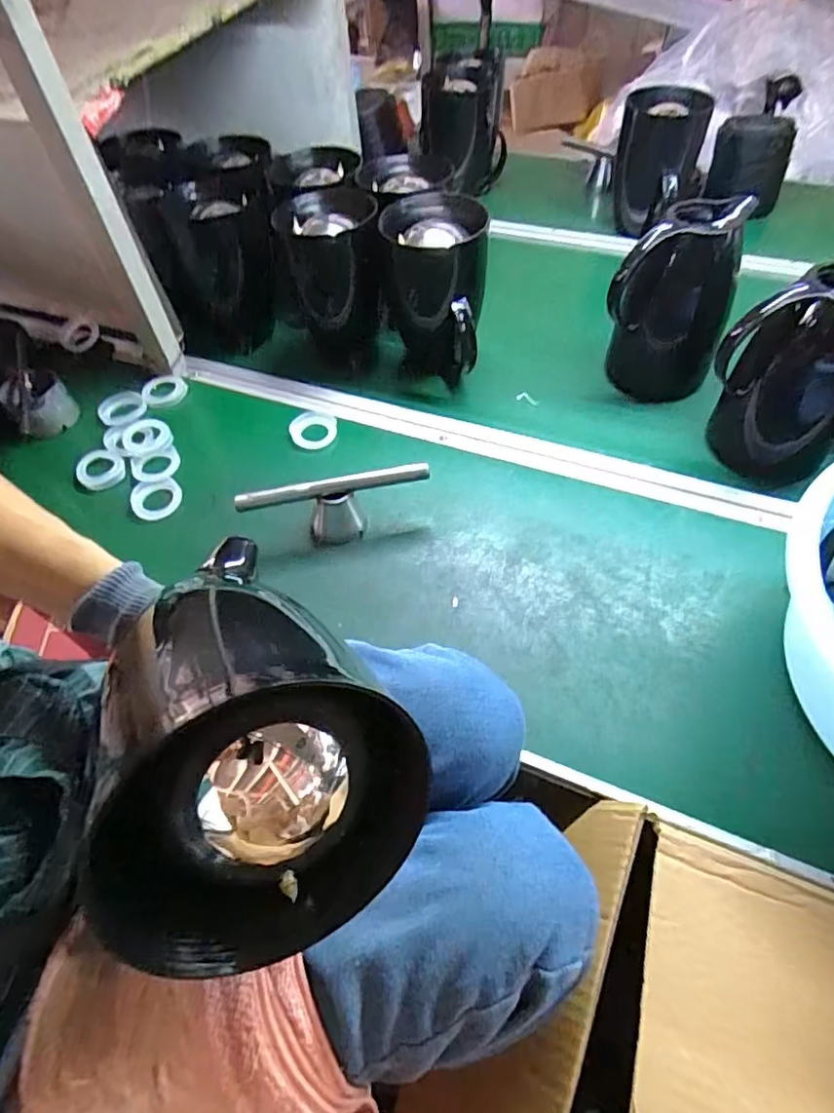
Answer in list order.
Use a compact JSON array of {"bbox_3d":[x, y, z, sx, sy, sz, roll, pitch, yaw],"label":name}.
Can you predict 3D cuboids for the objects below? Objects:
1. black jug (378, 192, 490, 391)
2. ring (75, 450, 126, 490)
[{"bbox_3d":[0.025,-0.334,0.735,0.122,0.185,0.132,2,53,6],"label":"black jug"},{"bbox_3d":[-0.384,-0.104,0.695,0.054,0.013,0.057,-2,53,2],"label":"ring"}]

